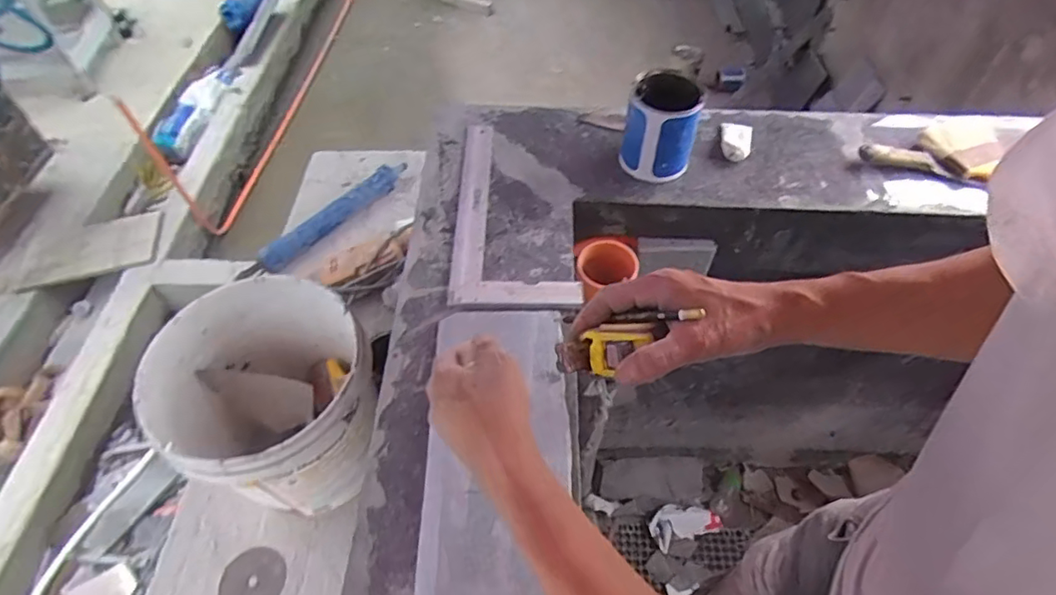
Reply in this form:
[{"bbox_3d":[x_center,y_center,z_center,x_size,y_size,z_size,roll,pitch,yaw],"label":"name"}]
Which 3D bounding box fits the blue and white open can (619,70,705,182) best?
[{"bbox_3d":[0.188,-0.243,0.809,0.097,0.116,0.099,-1,54,1],"label":"blue and white open can"}]

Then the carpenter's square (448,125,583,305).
[{"bbox_3d":[-0.025,-0.138,0.809,0.161,0.009,0.361,-3,49,0],"label":"carpenter's square"}]

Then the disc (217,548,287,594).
[{"bbox_3d":[-0.446,0.459,0.913,0.101,0.008,0.097,2,55,-3],"label":"disc"}]

